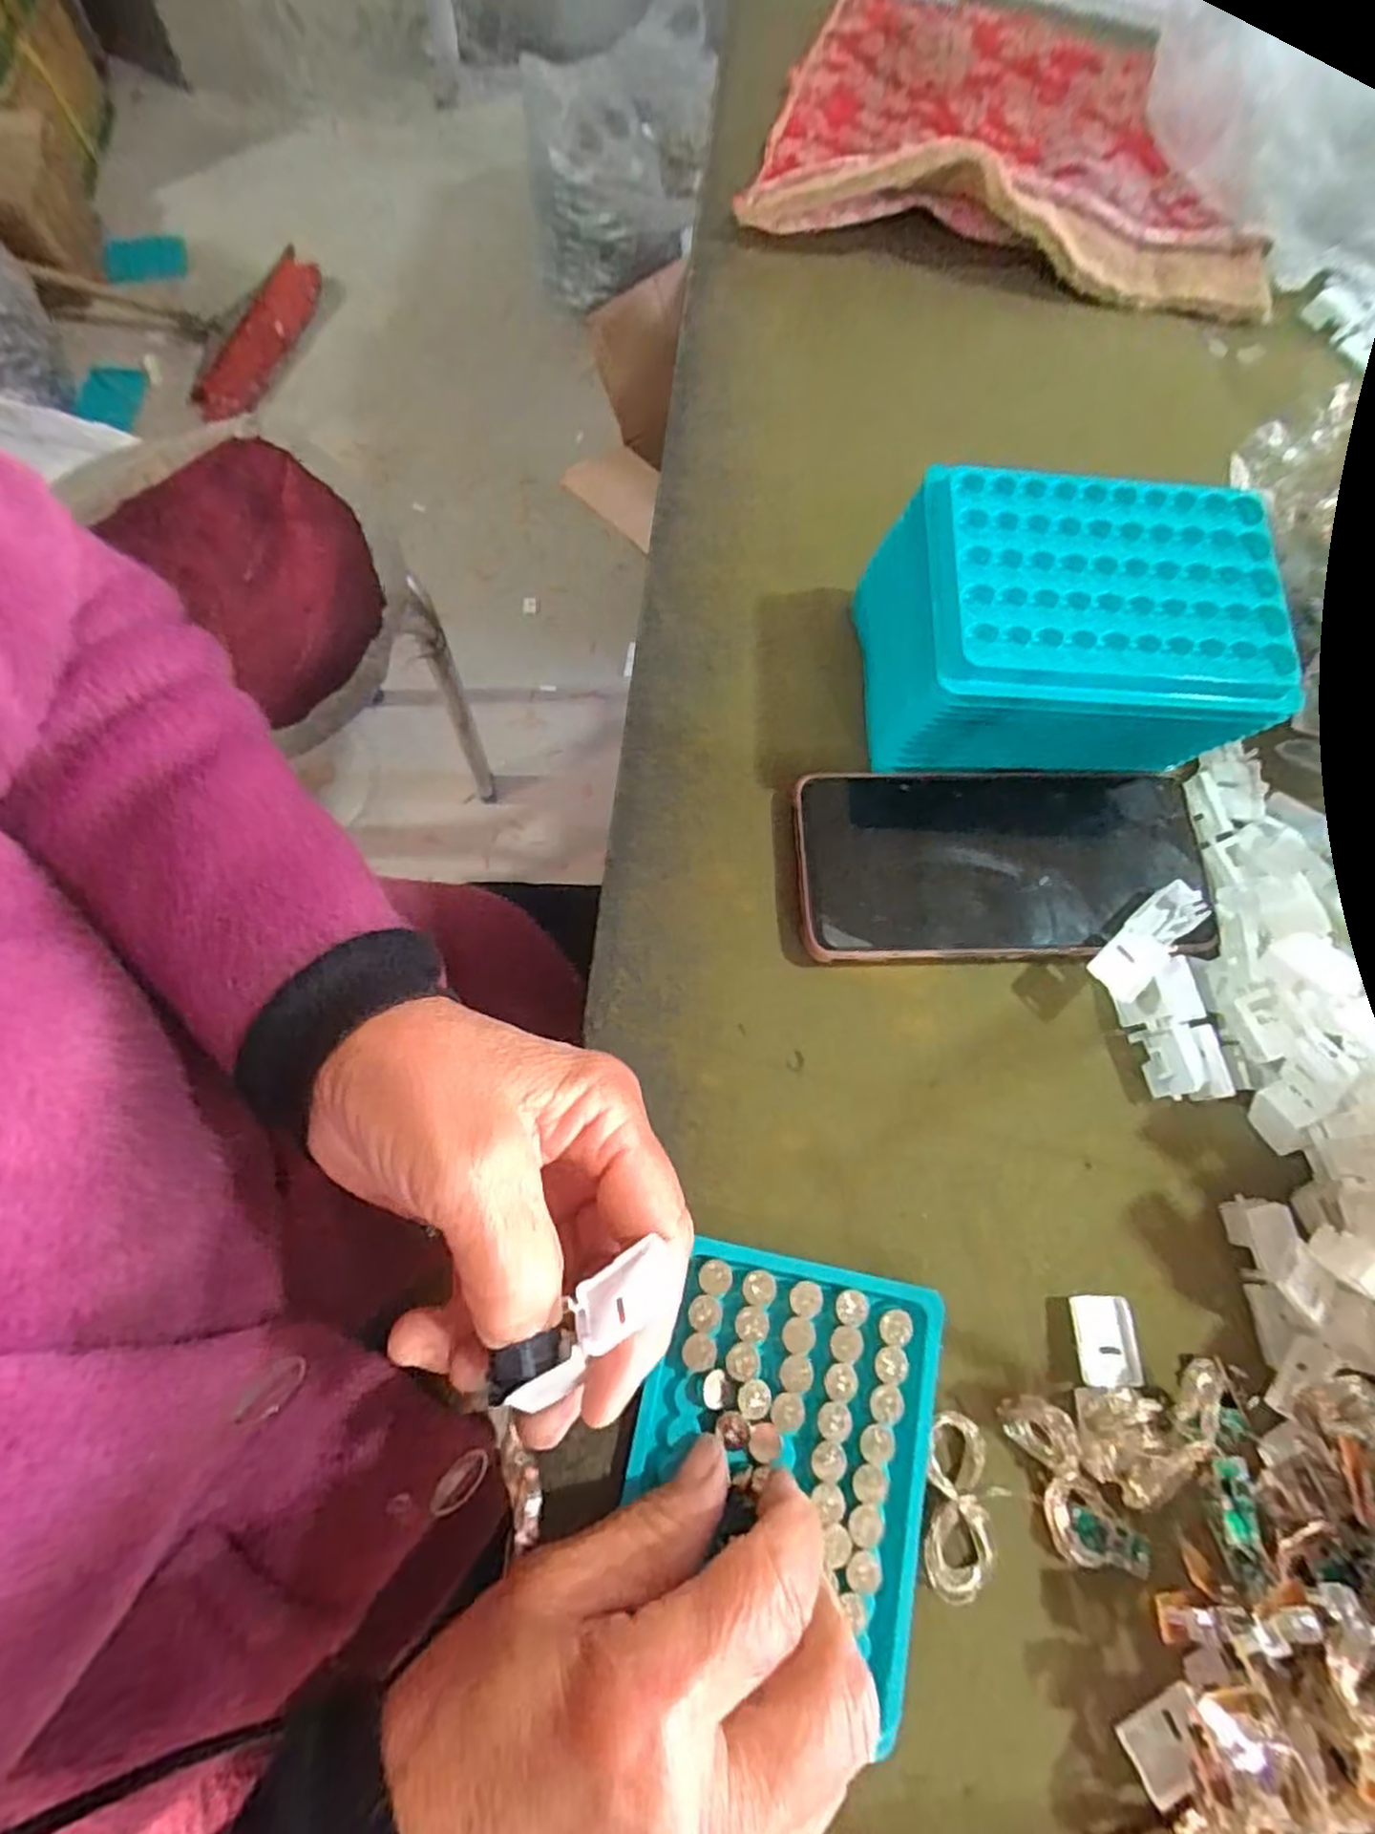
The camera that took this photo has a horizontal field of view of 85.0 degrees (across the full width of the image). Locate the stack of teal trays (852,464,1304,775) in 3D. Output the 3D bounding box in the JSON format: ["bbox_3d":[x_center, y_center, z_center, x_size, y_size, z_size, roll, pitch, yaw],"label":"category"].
[{"bbox_3d":[0.140,-0.107,0.296,0.140,0.076,0.088,3,73,-4],"label":"stack of teal trays"}]

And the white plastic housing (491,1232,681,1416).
[{"bbox_3d":[-0.027,0.107,0.194,0.052,0.011,0.016,-37,77,-13],"label":"white plastic housing"}]

